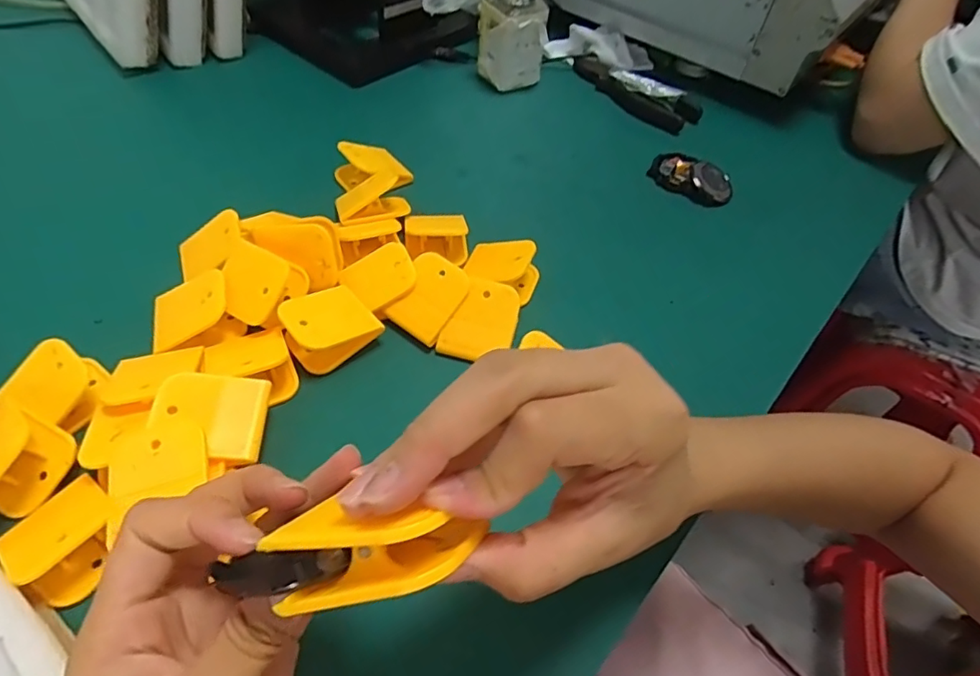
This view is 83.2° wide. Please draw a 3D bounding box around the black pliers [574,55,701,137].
[{"bbox_3d":[0.153,-0.267,0.597,0.038,0.020,0.152,-34,63,-27],"label":"black pliers"}]

